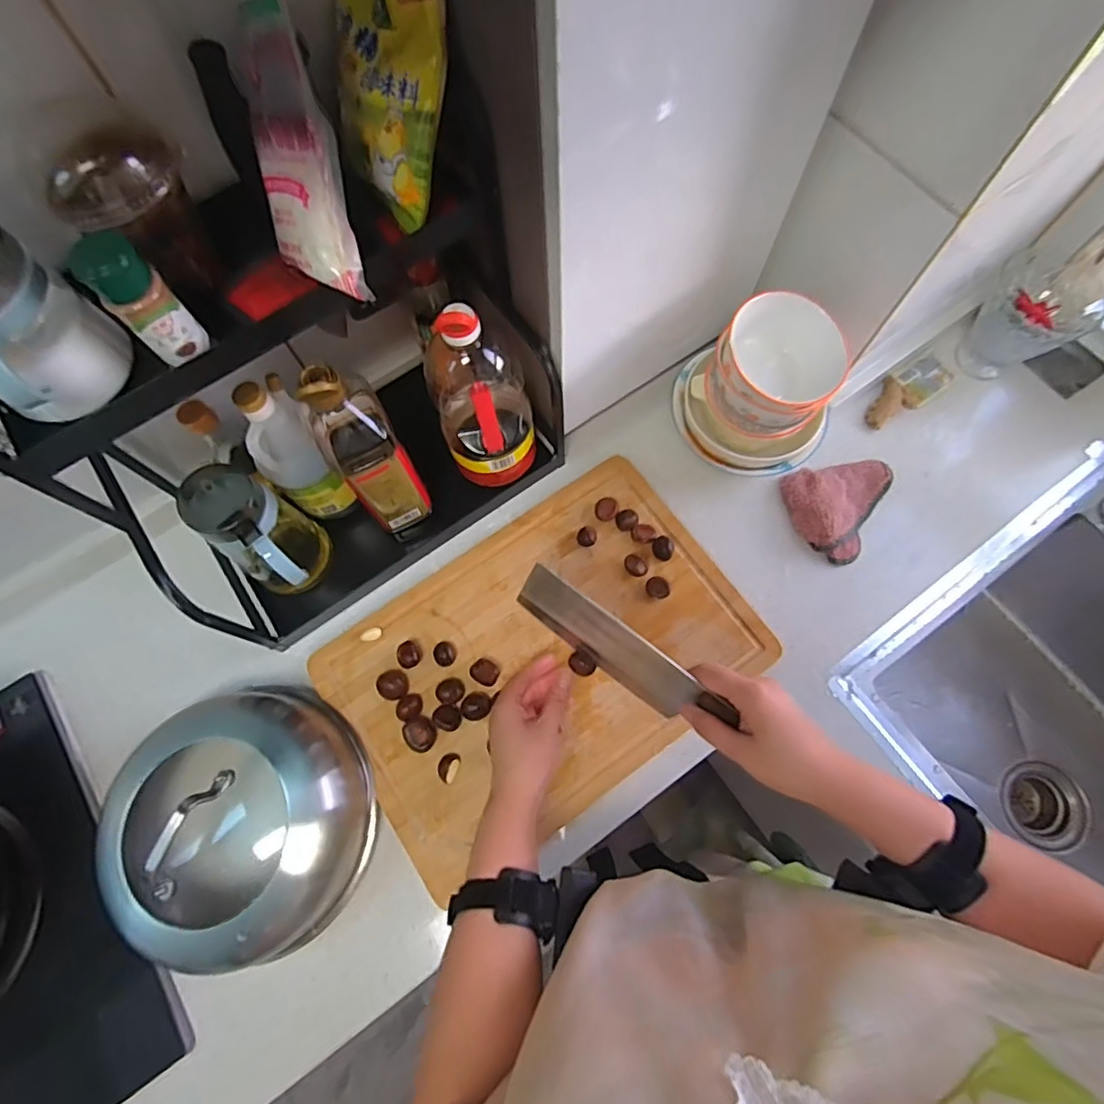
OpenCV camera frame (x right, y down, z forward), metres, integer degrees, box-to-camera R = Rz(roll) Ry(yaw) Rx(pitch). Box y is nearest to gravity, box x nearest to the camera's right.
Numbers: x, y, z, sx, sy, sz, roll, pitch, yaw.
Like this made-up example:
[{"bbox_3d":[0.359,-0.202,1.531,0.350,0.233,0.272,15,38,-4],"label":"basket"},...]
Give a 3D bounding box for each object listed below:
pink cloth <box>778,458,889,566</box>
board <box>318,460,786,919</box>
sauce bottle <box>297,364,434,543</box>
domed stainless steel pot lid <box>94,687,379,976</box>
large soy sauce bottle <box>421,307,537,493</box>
[{"bbox_3d":[0.348,-0.051,0.687,0.127,0.033,0.117,-12,72,-3],"label":"pink cloth"},{"bbox_3d":[-0.009,0.112,0.633,0.434,0.023,0.302,-34,76,-10],"label":"board"},{"bbox_3d":[-0.182,-0.101,0.566,0.067,0.239,0.088,-30,74,-8],"label":"sauce bottle"},{"bbox_3d":[-0.298,0.256,0.552,0.236,0.106,0.229,0,72,1],"label":"domed stainless steel pot lid"},{"bbox_3d":[-0.068,-0.159,0.595,0.101,0.256,0.092,-23,73,-6],"label":"large soy sauce bottle"}]

